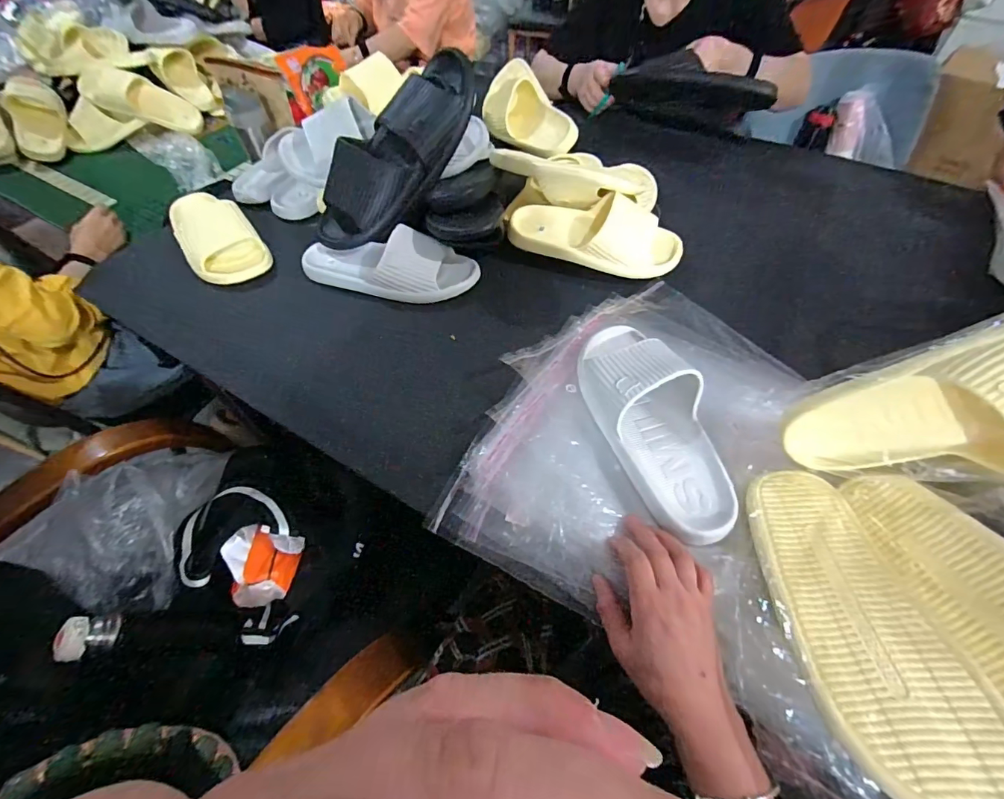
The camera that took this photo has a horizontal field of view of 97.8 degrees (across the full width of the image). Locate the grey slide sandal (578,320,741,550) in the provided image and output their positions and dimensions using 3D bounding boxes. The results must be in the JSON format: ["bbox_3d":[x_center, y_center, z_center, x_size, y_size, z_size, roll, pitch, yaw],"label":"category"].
[{"bbox_3d":[0.160,0.013,0.461,0.099,0.063,0.255,-16,56,-10],"label":"grey slide sandal"}]

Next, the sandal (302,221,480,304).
[{"bbox_3d":[-0.170,-0.200,0.637,0.263,0.064,0.089,9,55,7],"label":"sandal"}]

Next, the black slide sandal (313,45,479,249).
[{"bbox_3d":[-0.158,-0.357,0.642,0.326,0.080,0.111,-48,62,9],"label":"black slide sandal"}]

